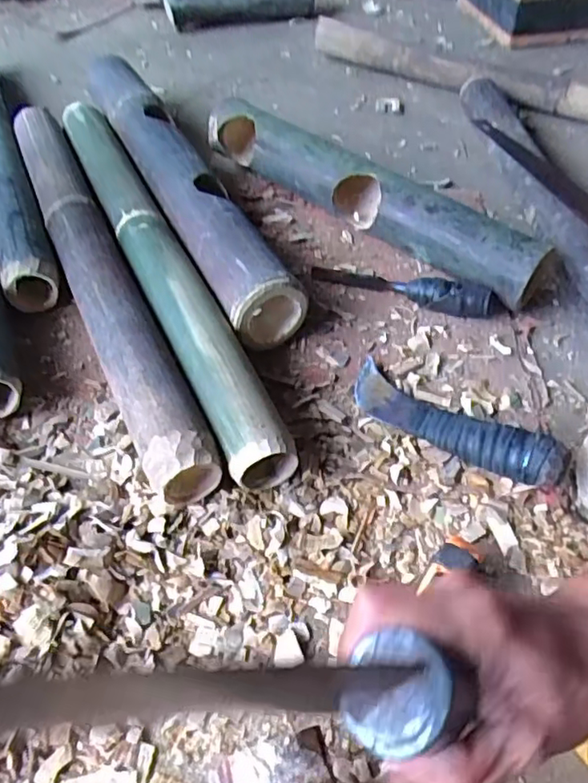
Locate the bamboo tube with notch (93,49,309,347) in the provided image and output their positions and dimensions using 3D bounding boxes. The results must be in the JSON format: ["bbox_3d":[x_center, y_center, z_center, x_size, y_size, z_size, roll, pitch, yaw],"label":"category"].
[{"bbox_3d":[-0.153,-0.286,0.770,0.084,0.078,0.607,-20,54,-18],"label":"bamboo tube with notch"}]

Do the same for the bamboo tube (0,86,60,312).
[{"bbox_3d":[-0.374,-0.283,0.778,0.059,0.048,0.492,-18,54,-17],"label":"bamboo tube"}]

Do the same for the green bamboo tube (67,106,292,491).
[{"bbox_3d":[-0.161,-0.168,0.681,0.063,0.063,0.667,-19,54,-17],"label":"green bamboo tube"}]

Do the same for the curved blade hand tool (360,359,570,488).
[{"bbox_3d":[0.143,0.028,0.560,0.208,0.034,0.054,25,52,36],"label":"curved blade hand tool"}]

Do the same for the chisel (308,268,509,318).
[{"bbox_3d":[0.126,-0.119,0.679,0.214,0.043,0.031,18,52,12],"label":"chisel"}]

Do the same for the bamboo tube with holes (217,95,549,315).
[{"bbox_3d":[0.080,-0.248,0.752,0.487,0.085,0.060,35,58,24],"label":"bamboo tube with holes"}]

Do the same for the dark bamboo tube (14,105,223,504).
[{"bbox_3d":[-0.225,-0.156,0.667,0.066,0.058,0.648,-20,54,-18],"label":"dark bamboo tube"}]

